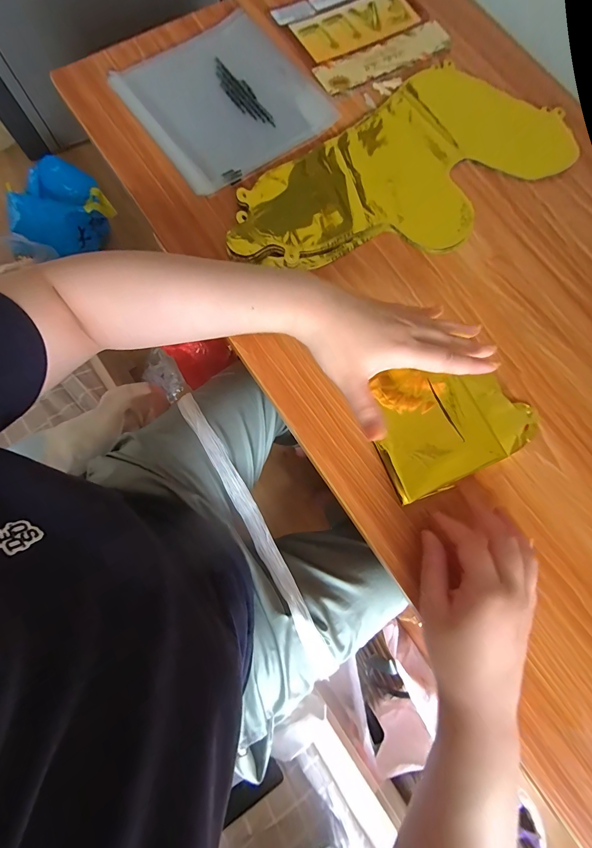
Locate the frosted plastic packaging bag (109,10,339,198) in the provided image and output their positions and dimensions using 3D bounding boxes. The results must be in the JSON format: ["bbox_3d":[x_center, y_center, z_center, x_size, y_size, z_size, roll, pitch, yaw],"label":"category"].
[{"bbox_3d":[-0.085,-0.393,0.404,0.202,0.007,0.205,-36,82,-8],"label":"frosted plastic packaging bag"}]

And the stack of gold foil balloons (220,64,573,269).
[{"bbox_3d":[0.121,-0.286,0.386,0.401,0.009,0.194,-37,82,-8],"label":"stack of gold foil balloons"}]

